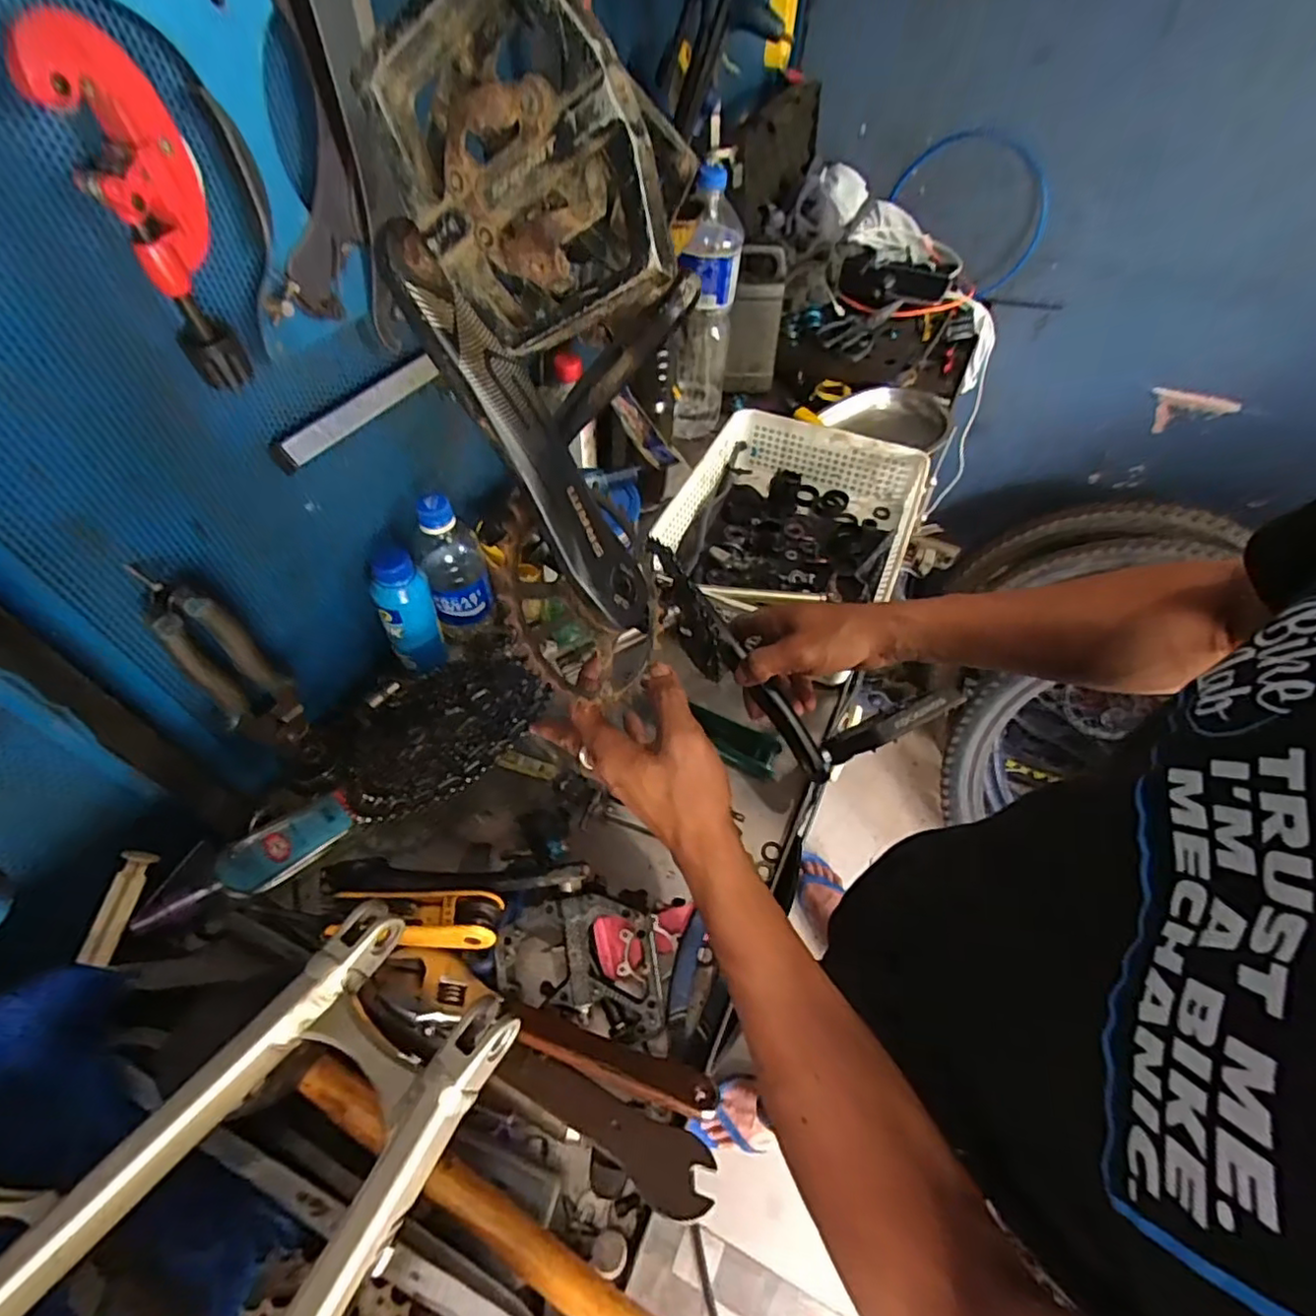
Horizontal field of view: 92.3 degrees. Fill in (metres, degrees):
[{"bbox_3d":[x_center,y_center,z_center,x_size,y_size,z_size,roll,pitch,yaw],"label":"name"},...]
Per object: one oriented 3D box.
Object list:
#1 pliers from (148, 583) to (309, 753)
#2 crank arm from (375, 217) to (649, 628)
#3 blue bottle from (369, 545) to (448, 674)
[{"bbox_3d":[-0.304,0.017,0.463,0.015,0.192,0.043,28,58,18],"label":"pliers"},{"bbox_3d":[-0.057,-0.096,0.305,0.018,0.205,0.040,0,48,34],"label":"crank arm"},{"bbox_3d":[-0.229,-0.041,0.583,0.051,0.136,0.042,-21,57,-16],"label":"blue bottle"}]

